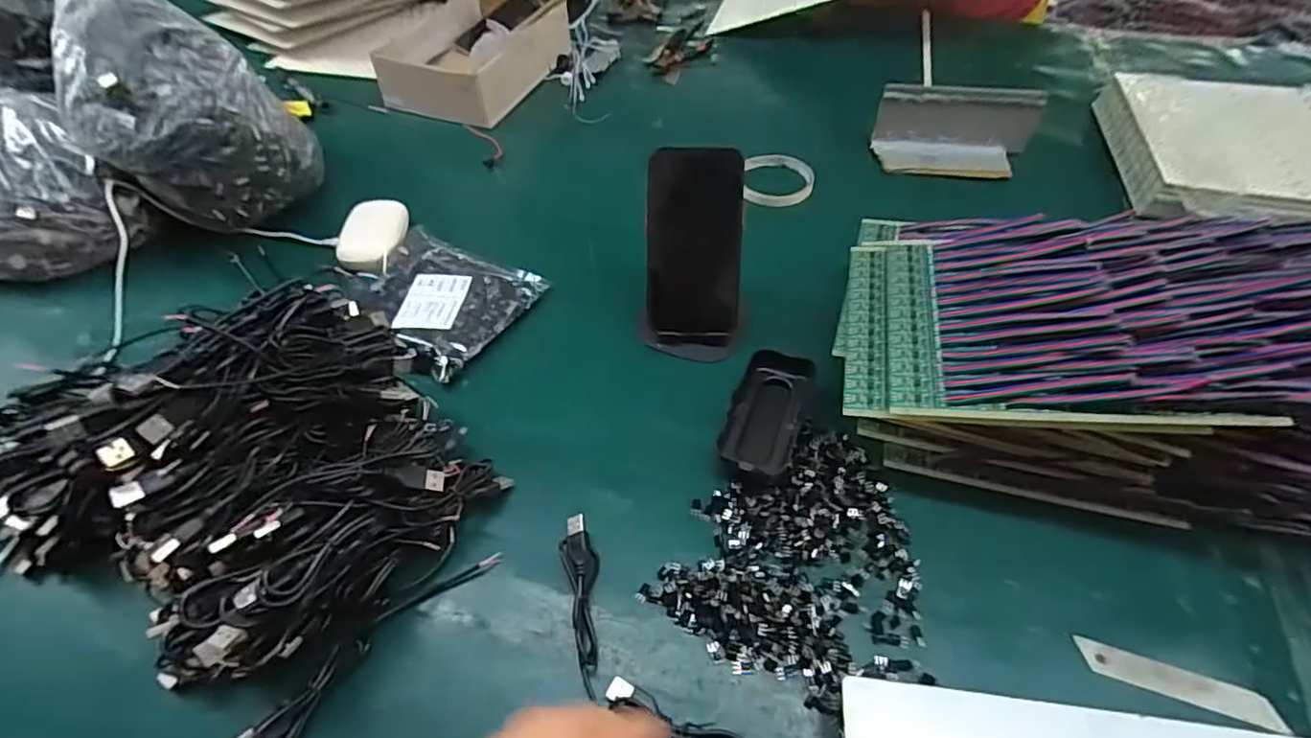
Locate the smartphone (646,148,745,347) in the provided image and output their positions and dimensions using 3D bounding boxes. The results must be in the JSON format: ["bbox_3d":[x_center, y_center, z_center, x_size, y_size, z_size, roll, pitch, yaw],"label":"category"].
[{"bbox_3d":[0.031,-0.094,0.494,0.076,0.153,0.007,3,16,10],"label":"smartphone"}]

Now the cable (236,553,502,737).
[{"bbox_3d":[-0.164,0.159,0.362,0.026,0.019,0.159,34,59,26],"label":"cable"}]

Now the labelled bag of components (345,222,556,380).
[{"bbox_3d":[-0.199,-0.066,0.551,0.154,0.023,0.133,24,55,19],"label":"labelled bag of components"}]

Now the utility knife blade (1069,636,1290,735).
[{"bbox_3d":[0.296,0.178,0.350,0.097,0.004,0.020,14,48,16],"label":"utility knife blade"}]

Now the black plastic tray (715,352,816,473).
[{"bbox_3d":[0.084,0.030,0.459,0.051,0.024,0.117,17,53,14],"label":"black plastic tray"}]

